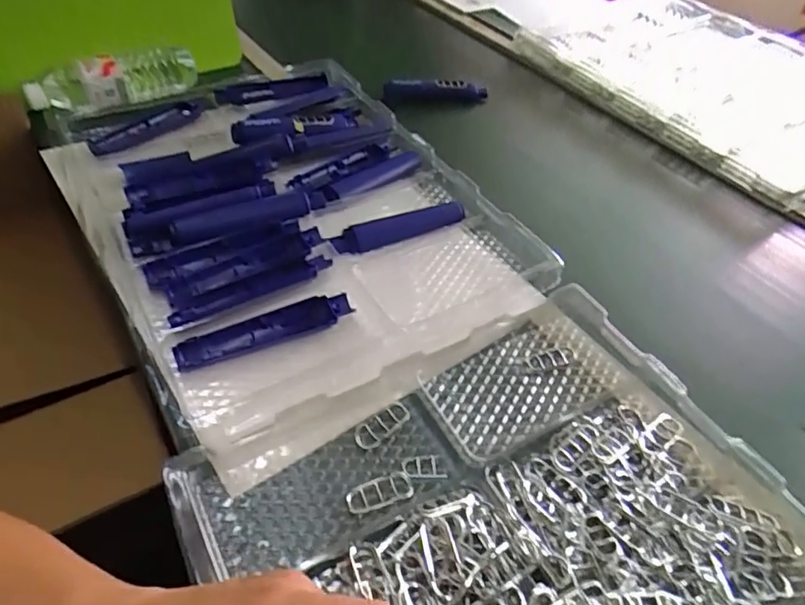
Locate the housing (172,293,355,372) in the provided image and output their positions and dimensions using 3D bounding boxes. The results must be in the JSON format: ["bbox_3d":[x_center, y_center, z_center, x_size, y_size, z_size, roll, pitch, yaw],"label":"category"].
[{"bbox_3d":[-0.129,0.025,0.519,0.167,0.015,0.032,-19,52,-21],"label":"housing"}]

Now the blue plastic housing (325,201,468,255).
[{"bbox_3d":[-0.003,-0.085,0.639,0.174,0.025,0.029,-20,53,-22],"label":"blue plastic housing"}]

